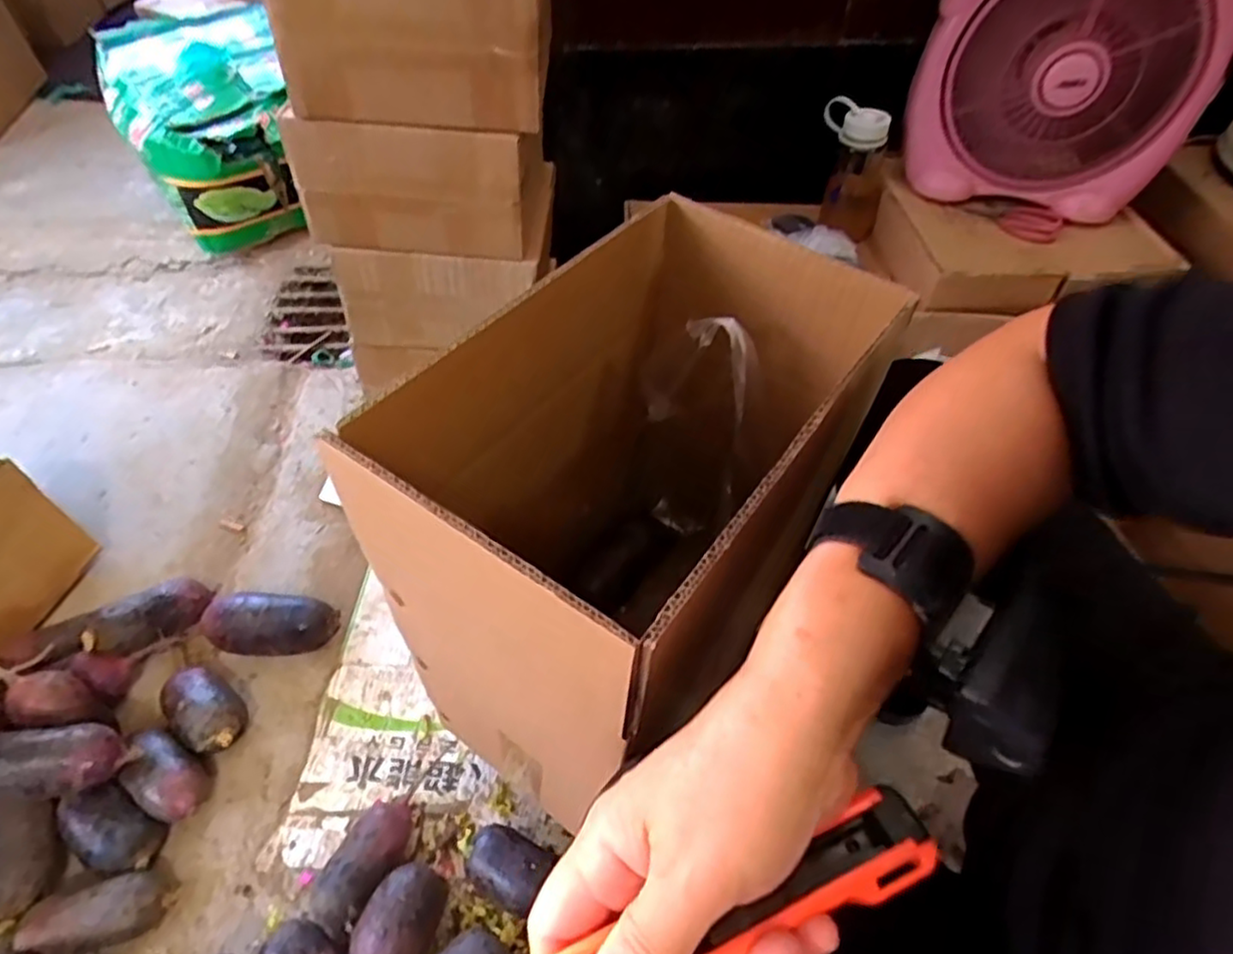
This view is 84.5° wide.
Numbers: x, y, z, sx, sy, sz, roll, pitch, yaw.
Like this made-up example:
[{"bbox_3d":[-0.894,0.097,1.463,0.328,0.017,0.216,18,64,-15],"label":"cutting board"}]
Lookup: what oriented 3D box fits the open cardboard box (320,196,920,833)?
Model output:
[{"bbox_3d":[0.013,0.045,0.534,0.208,0.384,0.309,31,57,21],"label":"open cardboard box"}]

